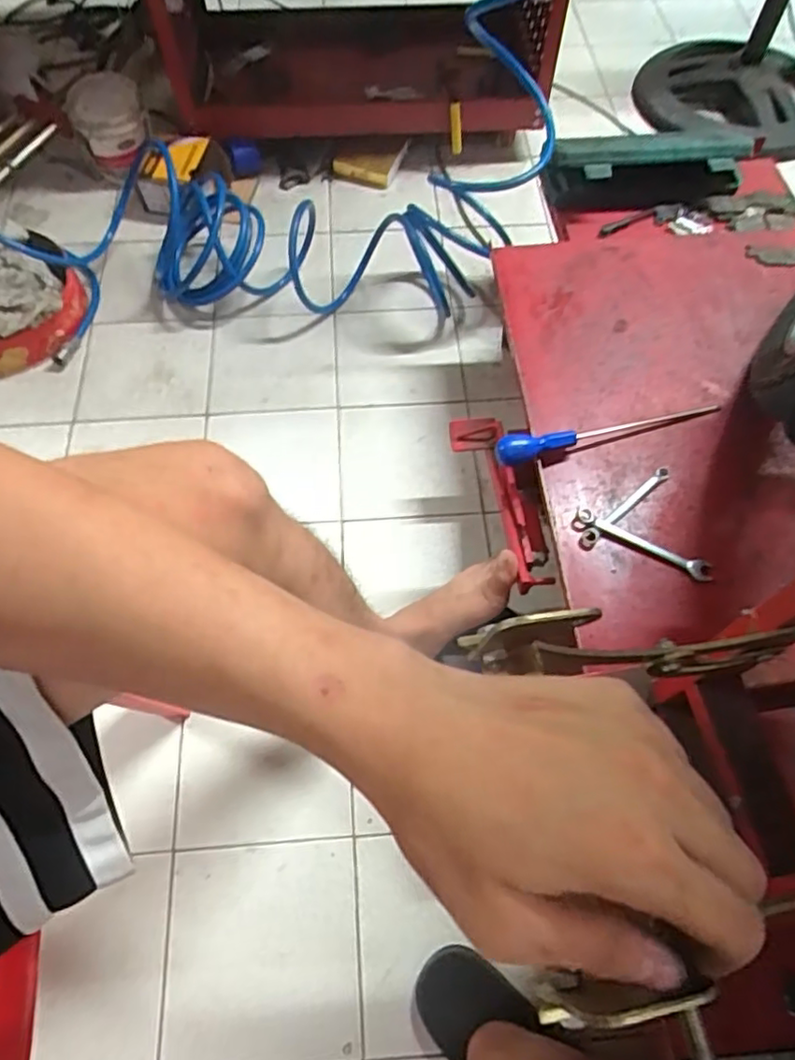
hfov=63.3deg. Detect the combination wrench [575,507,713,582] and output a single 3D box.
[{"bbox_3d":[0.259,0.013,0.681,0.145,0.007,0.020,29,67,14],"label":"combination wrench"}]

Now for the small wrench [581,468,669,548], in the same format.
[{"bbox_3d":[0.245,-0.027,0.696,0.130,0.006,0.017,-39,69,-18],"label":"small wrench"}]

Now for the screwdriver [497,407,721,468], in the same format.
[{"bbox_3d":[0.241,-0.110,0.726,0.268,0.028,0.027,-10,63,-5],"label":"screwdriver"}]

